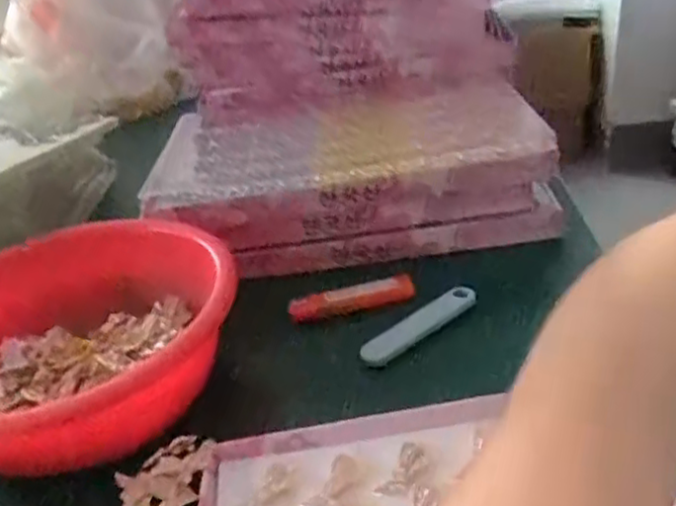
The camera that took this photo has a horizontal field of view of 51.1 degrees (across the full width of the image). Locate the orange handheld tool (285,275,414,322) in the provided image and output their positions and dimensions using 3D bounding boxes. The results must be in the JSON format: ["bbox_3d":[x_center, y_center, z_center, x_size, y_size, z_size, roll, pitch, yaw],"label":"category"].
[{"bbox_3d":[0.009,0.030,0.468,0.082,0.016,0.012,-9,30,-3],"label":"orange handheld tool"}]

